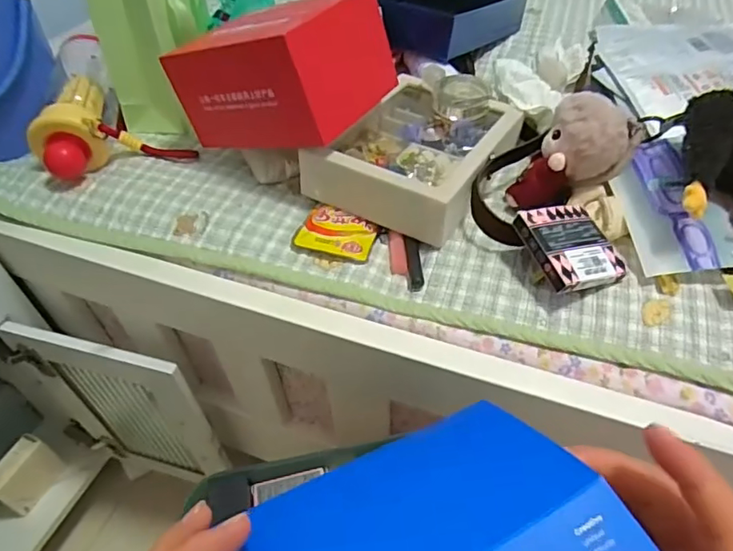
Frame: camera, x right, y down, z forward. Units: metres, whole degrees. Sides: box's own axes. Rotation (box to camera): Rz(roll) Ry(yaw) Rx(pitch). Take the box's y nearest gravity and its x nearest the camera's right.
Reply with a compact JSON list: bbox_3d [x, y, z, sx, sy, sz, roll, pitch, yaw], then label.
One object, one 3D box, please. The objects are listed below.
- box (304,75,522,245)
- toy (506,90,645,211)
[{"bbox_3d":[0.052,-0.131,0.539,0.150,0.057,0.199,22,54,22],"label":"box"},{"bbox_3d":[0.189,-0.110,0.484,0.109,0.085,0.065,-37,56,-25],"label":"toy"}]

